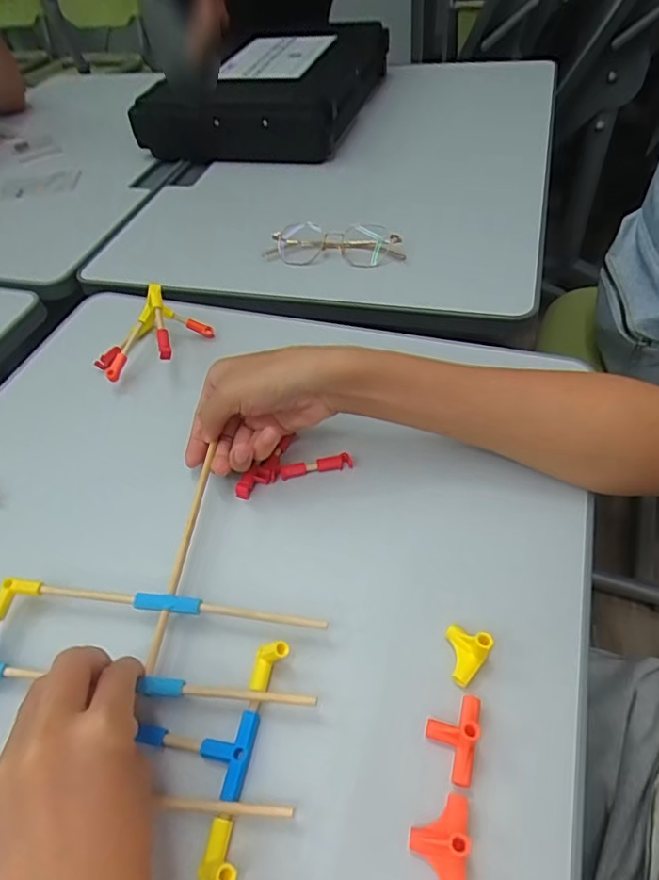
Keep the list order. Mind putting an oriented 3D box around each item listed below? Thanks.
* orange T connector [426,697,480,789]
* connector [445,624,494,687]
[{"bbox_3d":[0.063,0.148,0.280,0.025,0.023,0.042,10,52,15],"label":"orange T connector"},{"bbox_3d":[0.075,0.121,0.309,0.025,0.014,0.028,19,55,22],"label":"connector"}]

